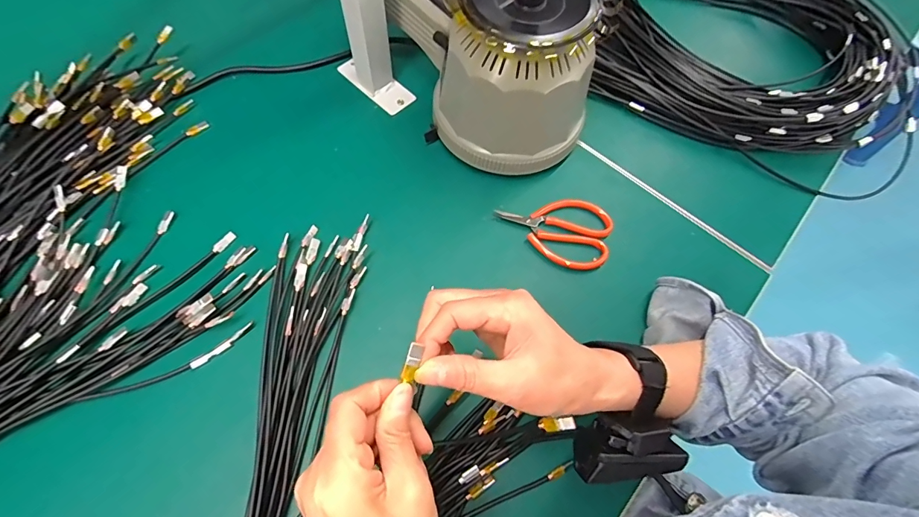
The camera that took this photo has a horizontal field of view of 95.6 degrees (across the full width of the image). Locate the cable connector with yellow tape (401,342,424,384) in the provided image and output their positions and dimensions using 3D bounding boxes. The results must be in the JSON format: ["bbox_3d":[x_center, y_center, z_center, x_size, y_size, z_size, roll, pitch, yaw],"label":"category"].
[{"bbox_3d":[-0.026,0.057,0.229,0.008,0.004,0.021,13,91,3],"label":"cable connector with yellow tape"}]

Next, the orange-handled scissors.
[{"bbox_3d":[0.095,-0.031,0.417,0.111,0.014,0.071,23,67,8],"label":"orange-handled scissors"}]

